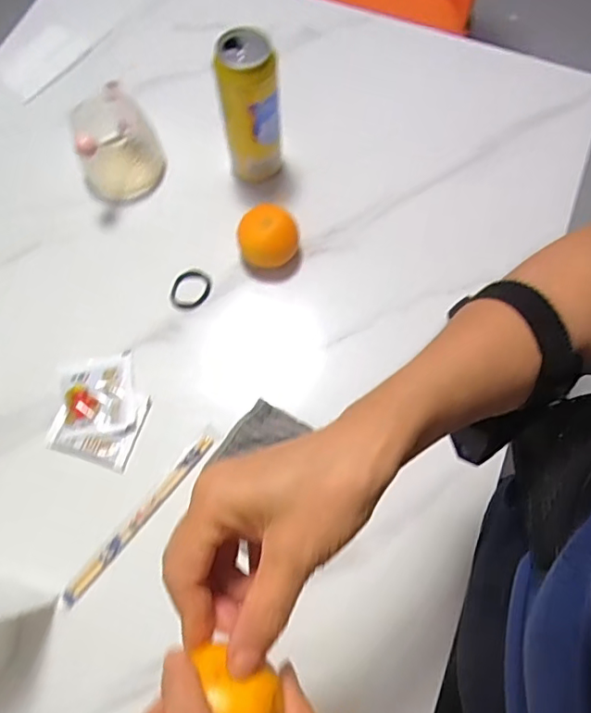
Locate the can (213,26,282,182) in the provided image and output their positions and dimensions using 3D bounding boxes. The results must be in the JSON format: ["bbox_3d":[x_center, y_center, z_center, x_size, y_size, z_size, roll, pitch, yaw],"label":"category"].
[{"bbox_3d":[-0.050,-0.271,0.607,0.061,0.167,0.062,0,70,0],"label":"can"}]

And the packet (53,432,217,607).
[{"bbox_3d":[-0.151,0.155,0.533,0.018,0.010,0.209,37,74,12],"label":"packet"}]

